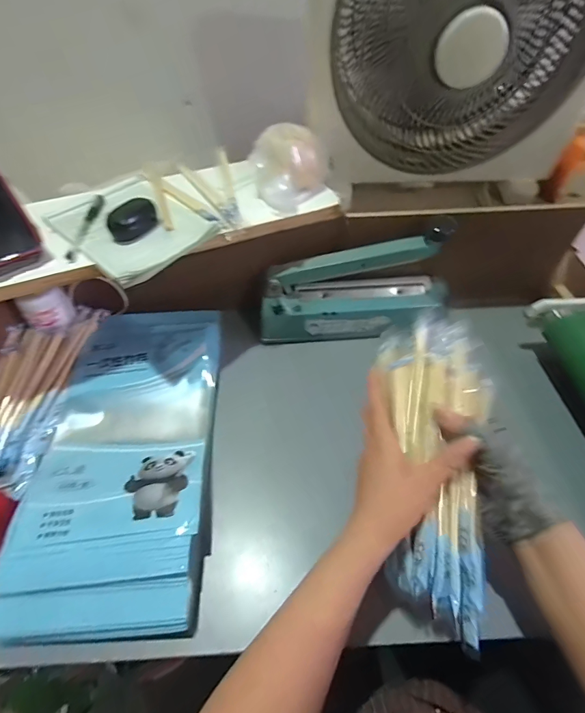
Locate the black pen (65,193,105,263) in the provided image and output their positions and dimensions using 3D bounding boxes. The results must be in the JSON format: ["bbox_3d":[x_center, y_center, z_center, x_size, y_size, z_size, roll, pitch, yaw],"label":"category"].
[{"bbox_3d":[-0.273,-0.174,0.500,0.013,0.012,0.139,-1,49,0],"label":"black pen"}]

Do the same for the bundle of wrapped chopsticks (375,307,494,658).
[{"bbox_3d":[0.137,0.104,0.351,0.090,0.042,0.283,-3,85,-2],"label":"bundle of wrapped chopsticks"}]

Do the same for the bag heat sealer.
[{"bbox_3d":[0.093,-0.106,0.589,0.278,0.167,0.060,-3,49,-1],"label":"bag heat sealer"}]

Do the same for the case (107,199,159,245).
[{"bbox_3d":[-0.202,-0.175,0.485,0.026,0.035,0.065,28,55,23],"label":"case"}]

